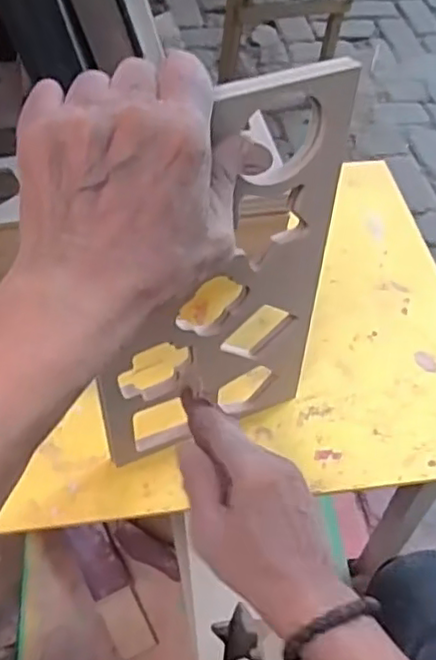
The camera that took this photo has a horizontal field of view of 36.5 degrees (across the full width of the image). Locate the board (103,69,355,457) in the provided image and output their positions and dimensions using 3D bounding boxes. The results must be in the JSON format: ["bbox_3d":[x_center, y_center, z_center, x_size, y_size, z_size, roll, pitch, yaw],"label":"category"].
[{"bbox_3d":[0.000,-0.018,0.424,0.159,0.292,0.017,-20,53,-20],"label":"board"}]

